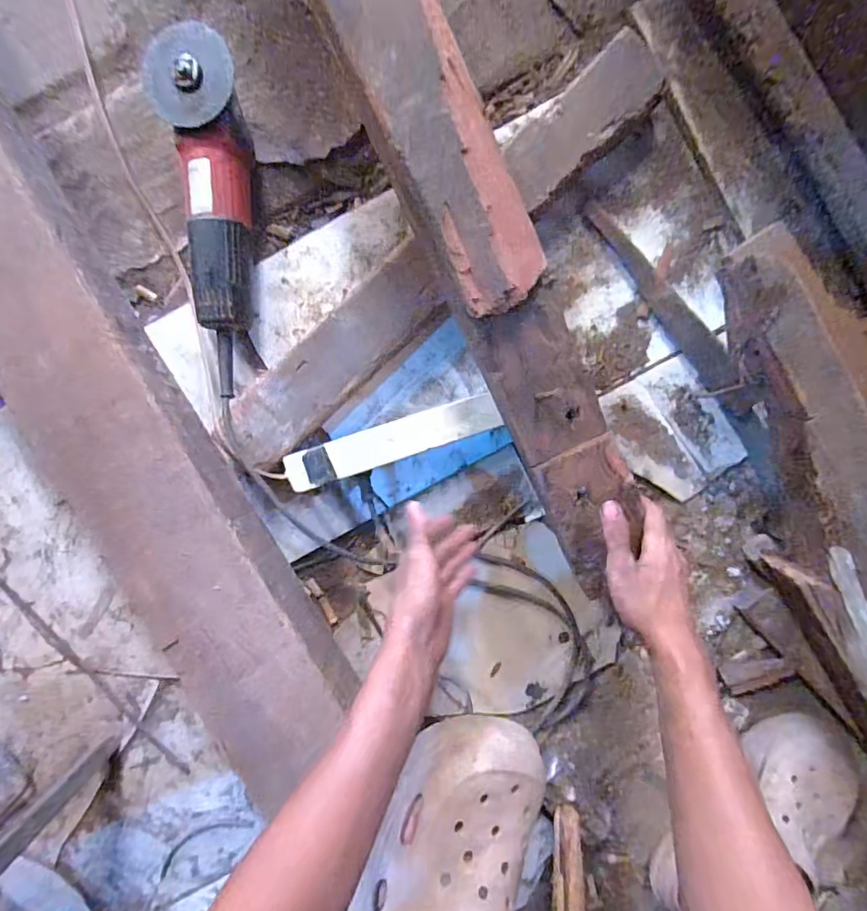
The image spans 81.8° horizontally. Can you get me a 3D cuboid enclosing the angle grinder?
[{"bbox_3d":[-0.219,-0.228,0.504,0.084,0.082,0.327,-2,94,0],"label":"angle grinder"}]

